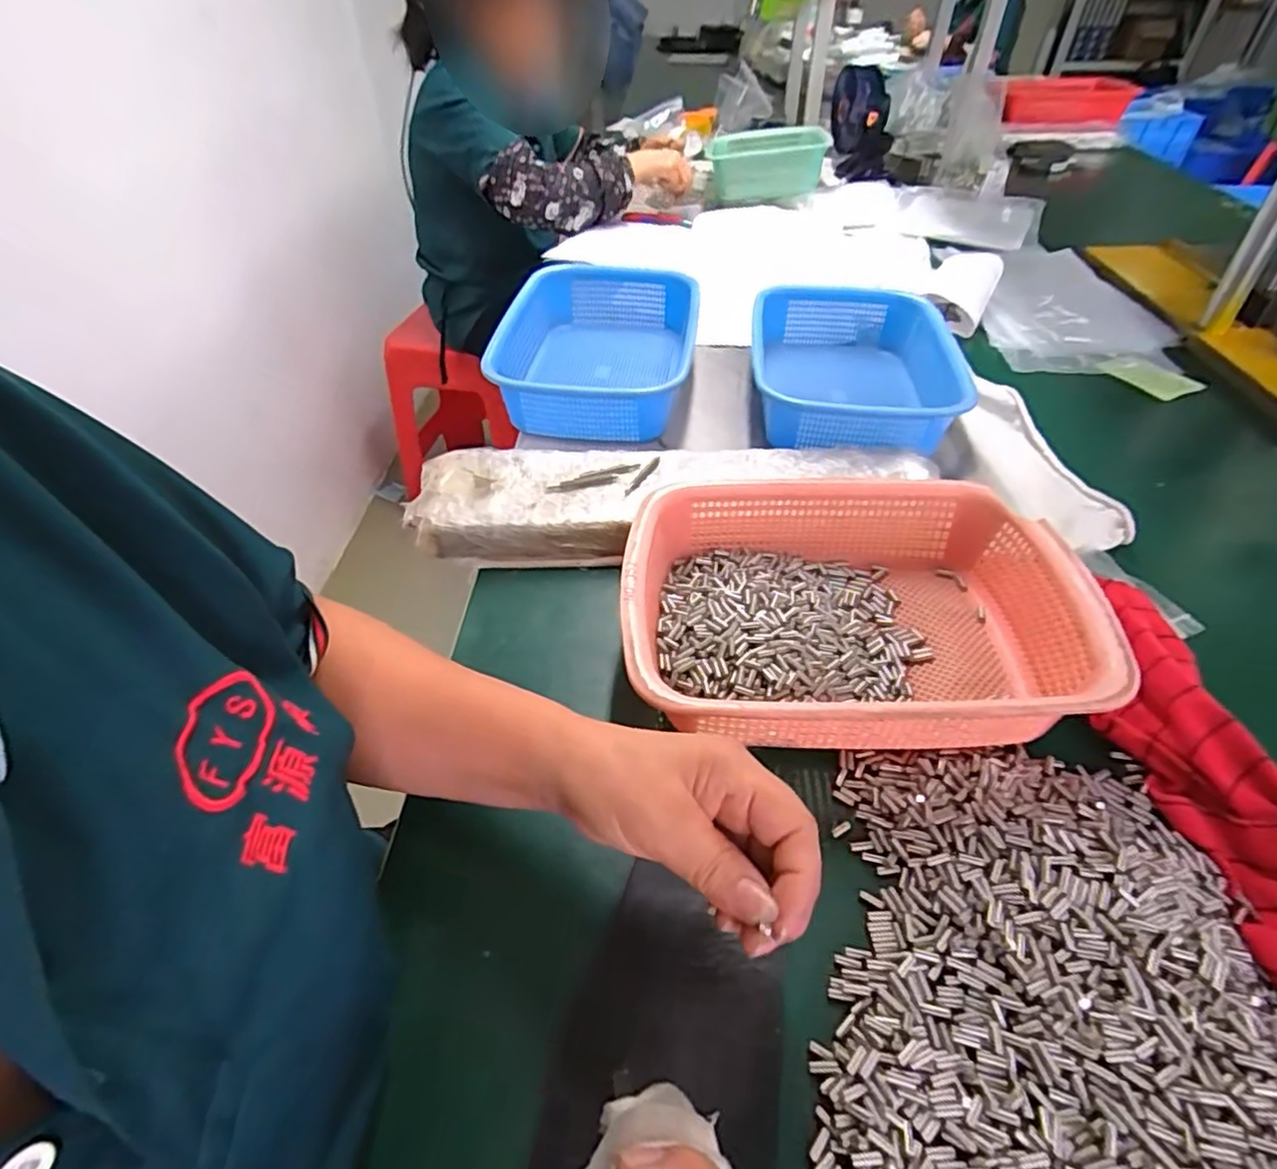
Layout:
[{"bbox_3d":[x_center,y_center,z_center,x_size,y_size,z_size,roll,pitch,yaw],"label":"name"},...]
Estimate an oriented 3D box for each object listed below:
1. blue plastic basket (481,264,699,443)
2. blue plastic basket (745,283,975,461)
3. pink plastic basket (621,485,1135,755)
[{"bbox_3d":[-0.044,-0.260,0.726,0.201,0.078,0.278,6,46,7],"label":"blue plastic basket"},{"bbox_3d":[0.228,-0.226,0.704,0.204,0.082,0.285,7,46,8],"label":"blue plastic basket"},{"bbox_3d":[0.139,0.016,0.445,0.289,0.069,0.214,2,46,3],"label":"pink plastic basket"}]

